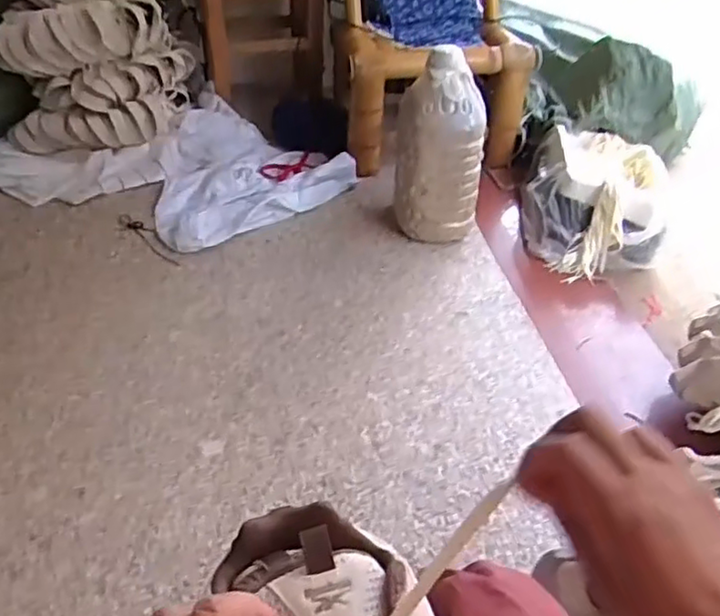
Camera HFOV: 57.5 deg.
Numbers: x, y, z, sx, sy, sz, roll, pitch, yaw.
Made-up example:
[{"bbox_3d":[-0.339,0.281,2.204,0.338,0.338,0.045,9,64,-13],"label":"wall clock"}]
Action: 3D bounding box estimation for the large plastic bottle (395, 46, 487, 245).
[{"bbox_3d":[0.172,-0.341,1.450,0.171,0.395,0.170,2,40,-2],"label":"large plastic bottle"}]

